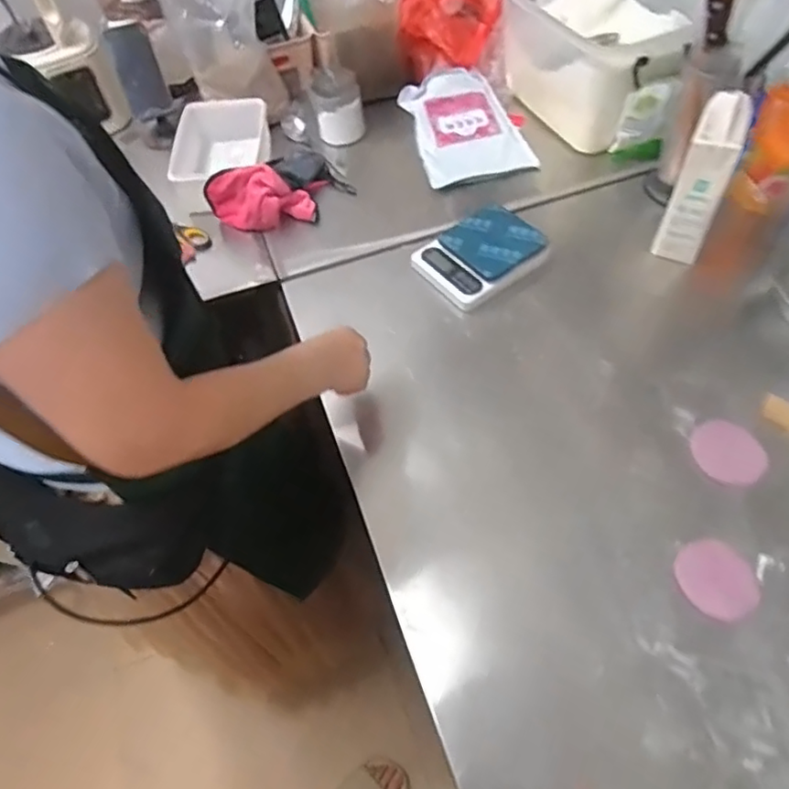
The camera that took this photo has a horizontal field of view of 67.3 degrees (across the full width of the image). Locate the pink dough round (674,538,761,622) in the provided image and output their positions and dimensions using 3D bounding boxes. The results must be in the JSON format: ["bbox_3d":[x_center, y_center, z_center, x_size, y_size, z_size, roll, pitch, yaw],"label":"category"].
[{"bbox_3d":[0.341,0.195,0.628,0.077,0.007,0.080,-2,56,3],"label":"pink dough round"}]

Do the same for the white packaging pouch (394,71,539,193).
[{"bbox_3d":[0.116,-0.478,1.065,0.194,0.072,0.250,-20,56,-9],"label":"white packaging pouch"}]

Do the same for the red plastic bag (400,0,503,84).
[{"bbox_3d":[0.107,-0.723,1.144,0.159,0.117,0.214,14,58,14],"label":"red plastic bag"}]

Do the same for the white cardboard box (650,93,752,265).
[{"bbox_3d":[0.429,-0.297,0.828,0.064,0.193,0.103,20,60,18],"label":"white cardboard box"}]

